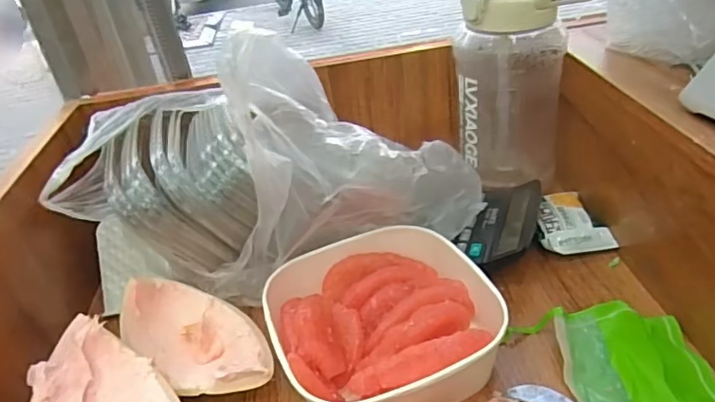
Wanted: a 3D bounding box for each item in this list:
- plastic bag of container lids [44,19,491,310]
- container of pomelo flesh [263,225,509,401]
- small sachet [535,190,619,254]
[{"bbox_3d":[-0.079,-0.033,0.463,0.360,0.189,0.141,-2,33,8],"label":"plastic bag of container lids"},{"bbox_3d":[0.021,0.091,0.427,0.169,0.054,0.164,-17,34,-14],"label":"container of pomelo flesh"},{"bbox_3d":[0.198,0.021,0.512,0.062,0.028,0.072,-7,33,0],"label":"small sachet"}]

